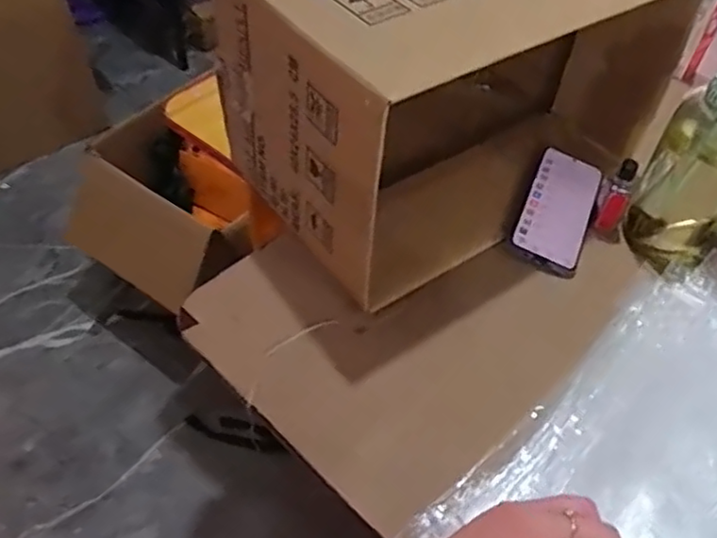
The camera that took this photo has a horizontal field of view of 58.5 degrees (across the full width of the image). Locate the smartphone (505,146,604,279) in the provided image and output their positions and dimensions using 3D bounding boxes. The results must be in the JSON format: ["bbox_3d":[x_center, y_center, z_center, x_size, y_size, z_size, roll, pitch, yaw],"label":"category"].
[{"bbox_3d":[0.221,-0.066,0.710,0.077,0.006,0.166,26,58,8],"label":"smartphone"}]

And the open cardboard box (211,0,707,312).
[{"bbox_3d":[0.089,-0.211,0.706,0.434,0.259,0.296,-29,55,-23],"label":"open cardboard box"}]

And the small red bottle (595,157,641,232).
[{"bbox_3d":[0.277,-0.077,0.688,0.027,0.084,0.032,21,52,17],"label":"small red bottle"}]

